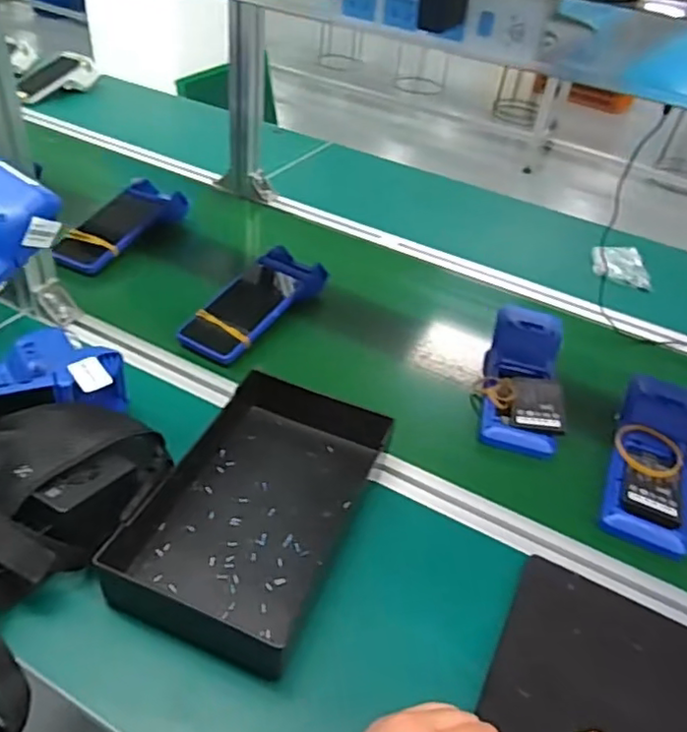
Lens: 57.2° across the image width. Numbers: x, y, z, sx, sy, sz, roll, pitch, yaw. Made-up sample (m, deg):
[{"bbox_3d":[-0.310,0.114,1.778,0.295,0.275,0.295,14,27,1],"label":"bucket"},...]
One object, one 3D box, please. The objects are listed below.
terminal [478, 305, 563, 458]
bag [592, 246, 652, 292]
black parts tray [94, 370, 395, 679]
[{"bbox_3d":[0.216,0.013,0.755,0.091,0.062,0.219,13,40,7],"label":"terminal"},{"bbox_3d":[0.450,-0.160,1.021,0.085,0.023,0.111,14,40,7],"label":"bag"},{"bbox_3d":[-0.077,0.116,0.577,0.172,0.044,0.282,18,41,13],"label":"black parts tray"}]

